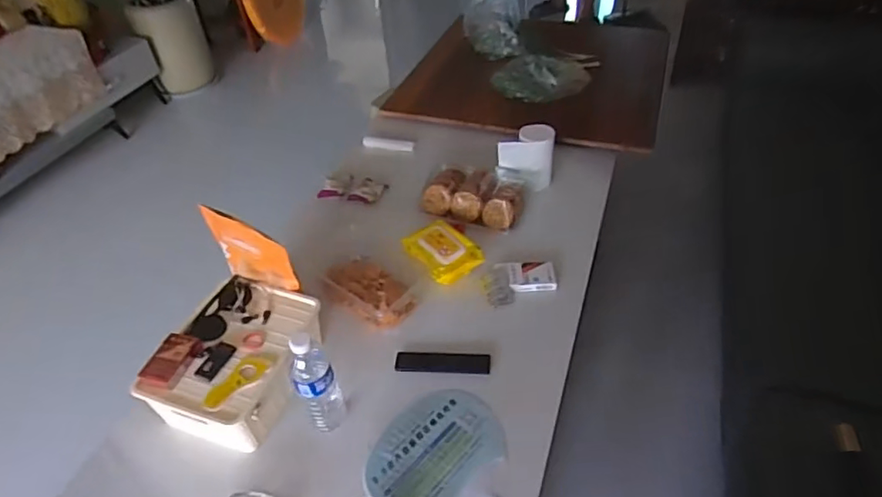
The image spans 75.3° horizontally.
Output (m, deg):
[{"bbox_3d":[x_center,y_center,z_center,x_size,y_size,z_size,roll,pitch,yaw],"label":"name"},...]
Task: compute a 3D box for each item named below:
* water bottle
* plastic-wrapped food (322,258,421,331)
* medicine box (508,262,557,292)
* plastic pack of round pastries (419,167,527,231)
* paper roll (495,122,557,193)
[{"bbox_3d":[-0.188,0.205,0.870,0.064,0.217,0.056,-15,43,-12],"label":"water bottle"},{"bbox_3d":[-0.143,0.078,1.100,0.199,0.051,0.110,27,50,30],"label":"plastic-wrapped food"},{"bbox_3d":[0.182,0.052,1.136,0.090,0.019,0.072,-3,42,1],"label":"medicine box"},{"bbox_3d":[0.076,-0.128,1.290,0.220,0.078,0.130,14,45,19],"label":"plastic pack of round pastries"},{"bbox_3d":[0.192,-0.203,1.293,0.126,0.126,0.072,5,43,10],"label":"paper roll"}]

